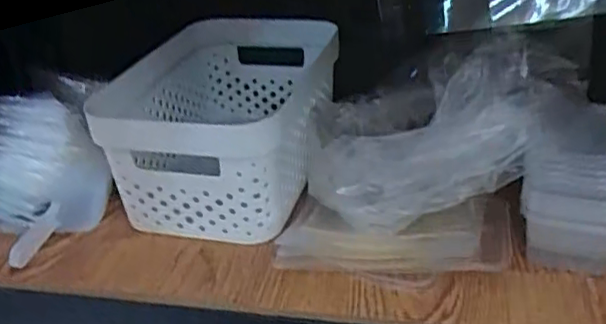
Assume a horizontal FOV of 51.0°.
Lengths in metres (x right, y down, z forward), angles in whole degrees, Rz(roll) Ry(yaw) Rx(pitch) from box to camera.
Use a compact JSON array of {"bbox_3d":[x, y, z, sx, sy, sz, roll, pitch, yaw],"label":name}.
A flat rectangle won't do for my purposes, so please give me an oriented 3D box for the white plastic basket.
[{"bbox_3d":[-0.067,-0.039,0.633,0.196,0.117,0.276,-1,28,7],"label":"white plastic basket"}]

